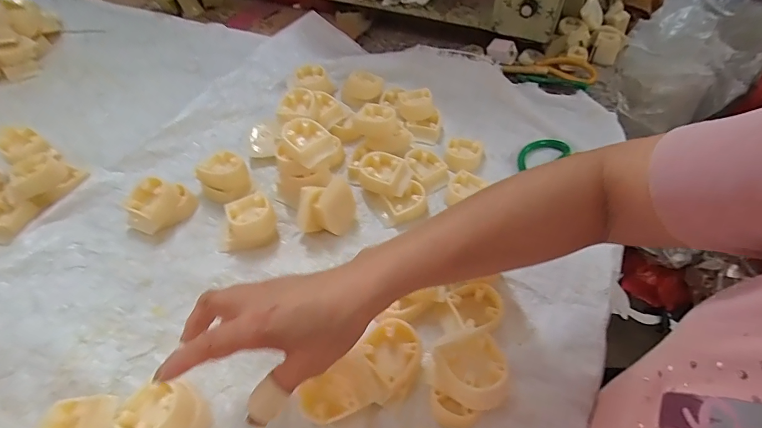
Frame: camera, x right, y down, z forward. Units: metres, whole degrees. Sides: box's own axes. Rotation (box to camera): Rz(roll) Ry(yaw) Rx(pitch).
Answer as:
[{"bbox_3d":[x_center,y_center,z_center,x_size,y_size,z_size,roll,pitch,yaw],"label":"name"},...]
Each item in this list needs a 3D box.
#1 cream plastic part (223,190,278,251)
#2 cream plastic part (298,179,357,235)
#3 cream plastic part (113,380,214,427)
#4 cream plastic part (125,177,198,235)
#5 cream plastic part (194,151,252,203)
[{"bbox_3d":[-0.148,0.010,0.443,0.064,0.037,0.052,-17,52,-14],"label":"cream plastic part"},{"bbox_3d":[-0.059,-0.006,0.445,0.062,0.050,0.043,-5,50,-4],"label":"cream plastic part"},{"bbox_3d":[-0.169,0.159,0.320,0.057,0.041,0.049,17,52,15],"label":"cream plastic part"},{"bbox_3d":[-0.253,-0.012,0.463,0.069,0.039,0.049,-36,58,-26],"label":"cream plastic part"},{"bbox_3d":[-0.190,-0.043,0.493,0.055,0.035,0.053,-31,56,-23],"label":"cream plastic part"}]

